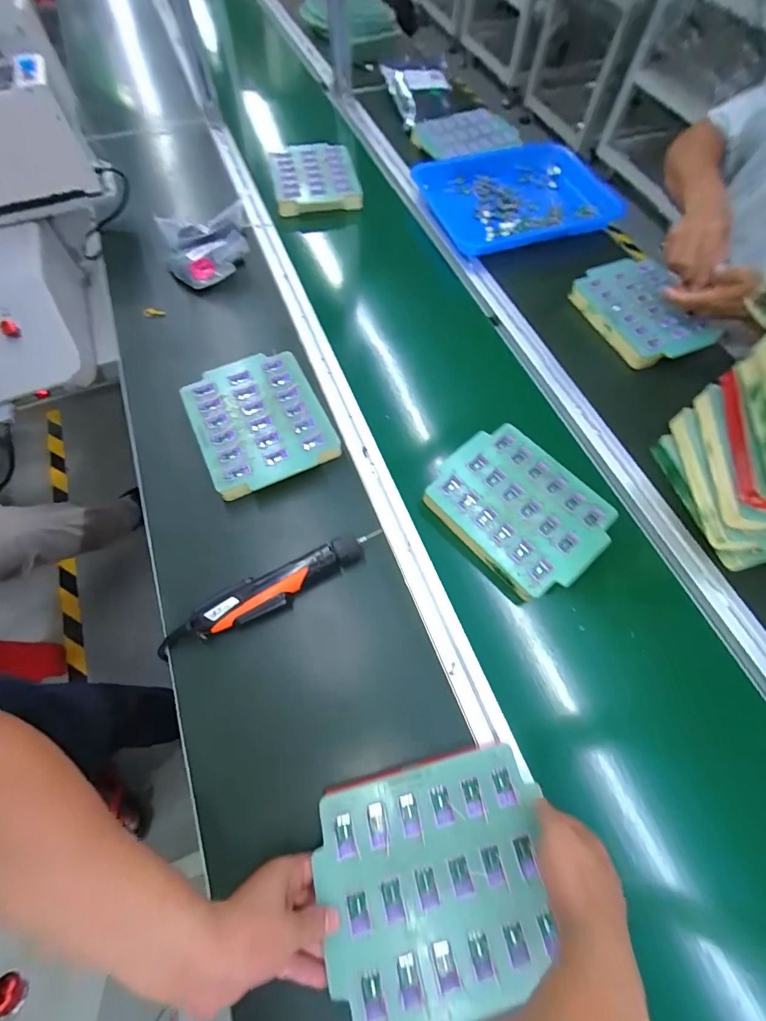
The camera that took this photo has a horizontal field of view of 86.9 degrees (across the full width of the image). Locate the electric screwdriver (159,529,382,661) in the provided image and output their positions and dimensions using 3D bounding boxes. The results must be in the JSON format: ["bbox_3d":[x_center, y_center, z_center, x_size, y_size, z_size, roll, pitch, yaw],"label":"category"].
[{"bbox_3d":[-0.133,0.096,0.492,0.276,0.035,0.043,-25,66,-12],"label":"electric screwdriver"}]

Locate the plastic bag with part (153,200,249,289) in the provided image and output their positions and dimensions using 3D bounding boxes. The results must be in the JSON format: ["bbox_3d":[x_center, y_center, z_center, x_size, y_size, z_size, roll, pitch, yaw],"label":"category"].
[{"bbox_3d":[-0.327,-0.496,0.754,0.161,0.072,0.143,-18,65,-9],"label":"plastic bag with part"}]

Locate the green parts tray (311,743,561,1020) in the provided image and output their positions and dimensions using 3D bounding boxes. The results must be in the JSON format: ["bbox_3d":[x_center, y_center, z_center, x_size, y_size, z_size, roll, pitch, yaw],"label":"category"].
[{"bbox_3d":[0.051,0.338,0.370,0.205,0.013,0.180,-12,64,-7],"label":"green parts tray"}]

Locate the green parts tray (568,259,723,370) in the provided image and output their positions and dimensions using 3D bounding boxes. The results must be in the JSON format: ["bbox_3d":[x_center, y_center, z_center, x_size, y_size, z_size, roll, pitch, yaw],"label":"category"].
[{"bbox_3d":[0.463,-0.355,0.712,0.171,0.050,0.225,-23,66,-12],"label":"green parts tray"}]

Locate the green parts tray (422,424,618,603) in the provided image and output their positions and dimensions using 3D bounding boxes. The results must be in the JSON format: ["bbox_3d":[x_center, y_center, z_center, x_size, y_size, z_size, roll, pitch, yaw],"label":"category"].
[{"bbox_3d":[0.186,-0.006,0.560,0.178,0.031,0.227,-37,70,-17],"label":"green parts tray"}]

